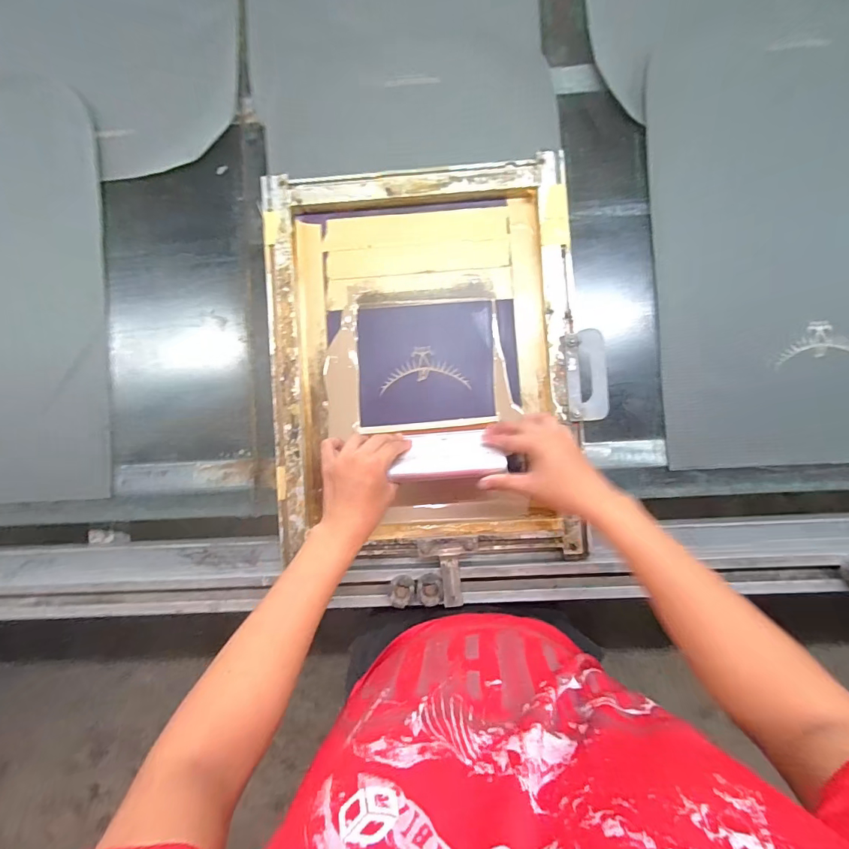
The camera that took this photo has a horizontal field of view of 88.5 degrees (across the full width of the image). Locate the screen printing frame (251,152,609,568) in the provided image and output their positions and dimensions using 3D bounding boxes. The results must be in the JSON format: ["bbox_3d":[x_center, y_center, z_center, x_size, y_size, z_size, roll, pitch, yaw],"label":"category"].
[{"bbox_3d":[0.003,-0.088,0.597,0.431,0.054,0.523,-3,90,2],"label":"screen printing frame"}]

